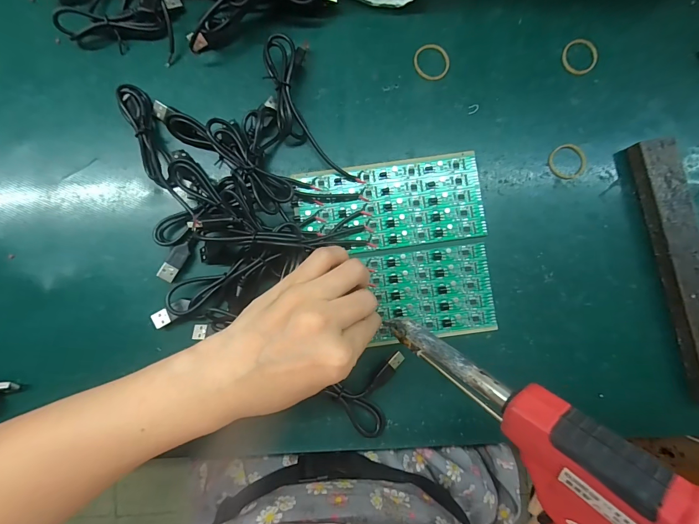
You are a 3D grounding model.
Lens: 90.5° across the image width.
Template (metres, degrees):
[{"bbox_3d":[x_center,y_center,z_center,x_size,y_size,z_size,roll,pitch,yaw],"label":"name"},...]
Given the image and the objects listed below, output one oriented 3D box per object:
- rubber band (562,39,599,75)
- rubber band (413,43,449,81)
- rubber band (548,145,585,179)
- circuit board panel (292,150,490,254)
[{"bbox_3d":[0.198,-0.176,0.298,0.029,0.004,0.029,-22,87,-2],"label":"rubber band"},{"bbox_3d":[0.070,-0.170,0.293,0.030,0.004,0.030,0,87,-1],"label":"rubber band"},{"bbox_3d":[0.184,-0.084,0.291,0.030,0.004,0.030,0,87,-1],"label":"rubber band"},{"bbox_3d":[0.034,-0.047,0.285,0.147,0.004,0.071,-8,87,-1],"label":"circuit board panel"}]

